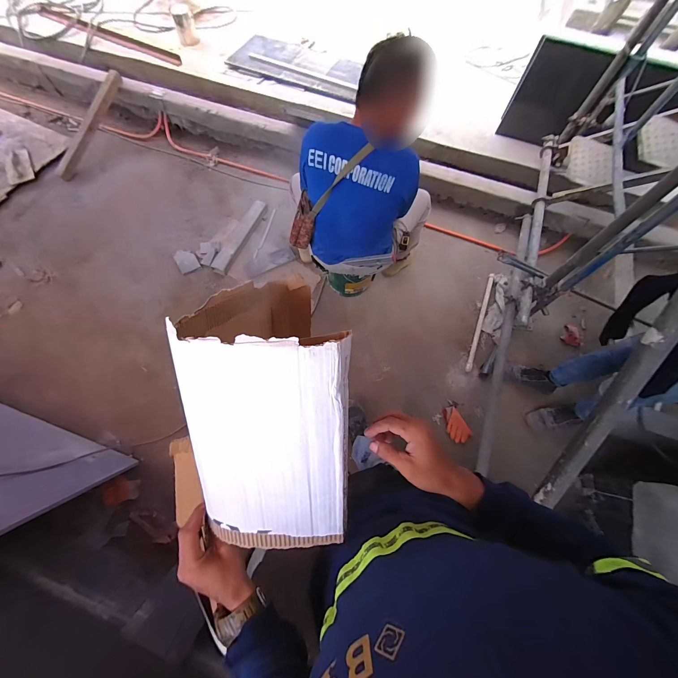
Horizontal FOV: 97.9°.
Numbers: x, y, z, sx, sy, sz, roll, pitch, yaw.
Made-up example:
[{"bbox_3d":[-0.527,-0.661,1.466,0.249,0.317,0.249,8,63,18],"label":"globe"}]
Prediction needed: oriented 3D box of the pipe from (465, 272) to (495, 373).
[{"bbox_3d":[0.822,-0.115,1.710,0.031,0.035,0.669,22,71,5],"label":"pipe"}]

